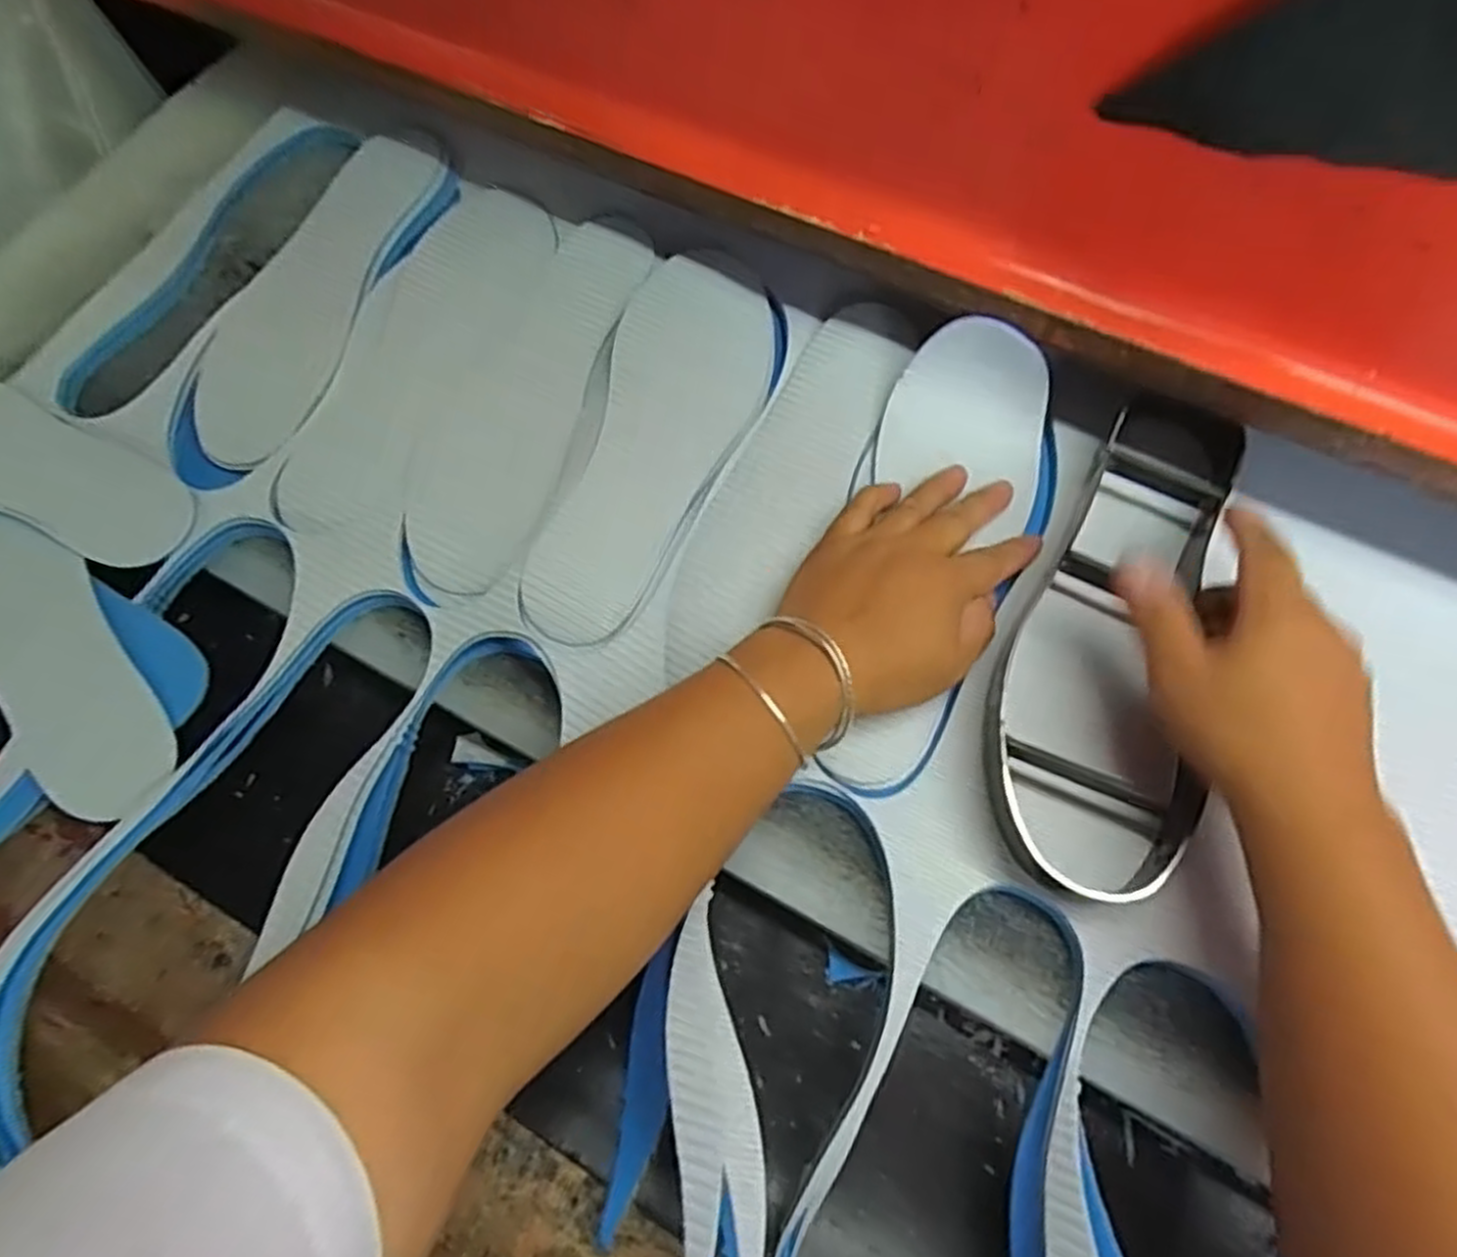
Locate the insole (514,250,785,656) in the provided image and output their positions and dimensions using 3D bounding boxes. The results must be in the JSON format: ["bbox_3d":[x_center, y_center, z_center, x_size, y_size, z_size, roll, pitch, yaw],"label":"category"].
[{"bbox_3d":[-0.036,-0.110,0.446,0.089,0.012,0.255,17,72,-5],"label":"insole"}]

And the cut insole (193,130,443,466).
[{"bbox_3d":[-0.256,-0.221,0.488,0.077,0.028,0.252,13,69,4],"label":"cut insole"}]

